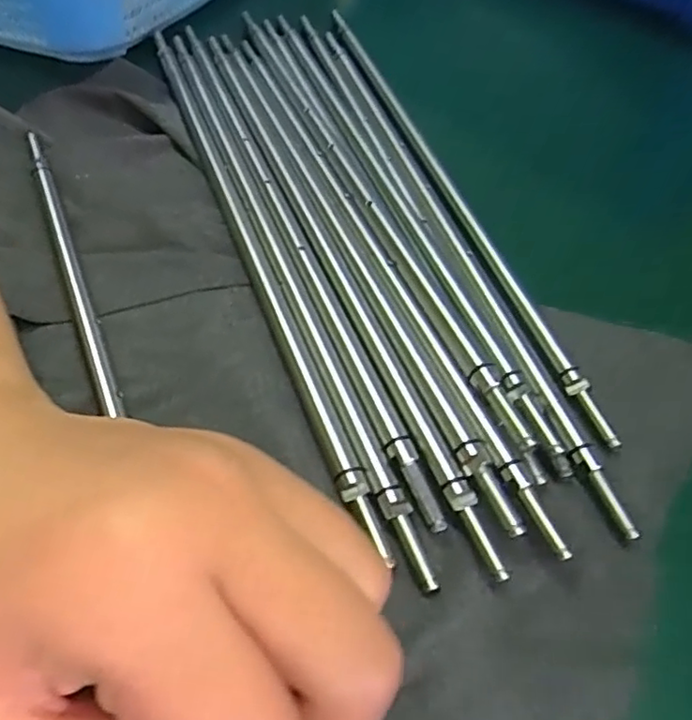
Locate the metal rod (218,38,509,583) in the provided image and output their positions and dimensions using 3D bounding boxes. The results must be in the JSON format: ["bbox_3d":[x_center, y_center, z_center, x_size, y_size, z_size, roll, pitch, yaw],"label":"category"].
[{"bbox_3d":[-0.009,-0.048,0.220,0.008,0.004,0.264,-15,57,-15],"label":"metal rod"}]

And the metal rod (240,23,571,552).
[{"bbox_3d":[0.002,-0.062,0.230,0.007,0.007,0.291,-15,57,-15],"label":"metal rod"}]

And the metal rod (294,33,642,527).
[{"bbox_3d":[0.026,-0.062,0.232,0.013,0.012,0.276,-15,56,-14],"label":"metal rod"}]

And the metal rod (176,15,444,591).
[{"bbox_3d":[-0.029,-0.050,0.223,0.007,0.006,0.278,-15,57,-15],"label":"metal rod"}]

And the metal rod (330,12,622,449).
[{"bbox_3d":[0.035,-0.077,0.246,0.008,0.006,0.261,-13,56,-13],"label":"metal rod"}]

